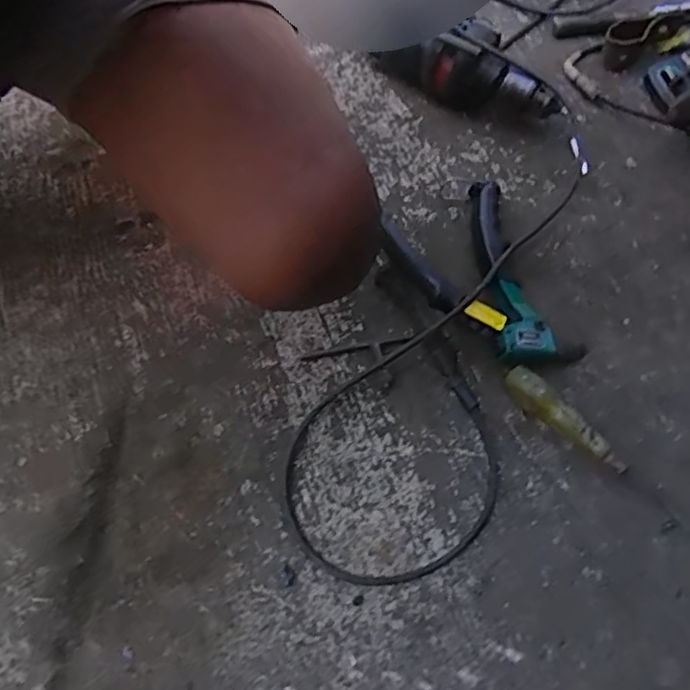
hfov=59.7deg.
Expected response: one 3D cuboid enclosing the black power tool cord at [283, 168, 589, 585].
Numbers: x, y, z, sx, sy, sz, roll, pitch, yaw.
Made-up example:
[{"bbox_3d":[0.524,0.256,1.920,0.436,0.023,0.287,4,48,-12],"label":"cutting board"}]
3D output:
[{"bbox_3d":[0.106,0.011,0.534,0.424,0.044,0.221,-41,72,-15],"label":"black power tool cord"}]

